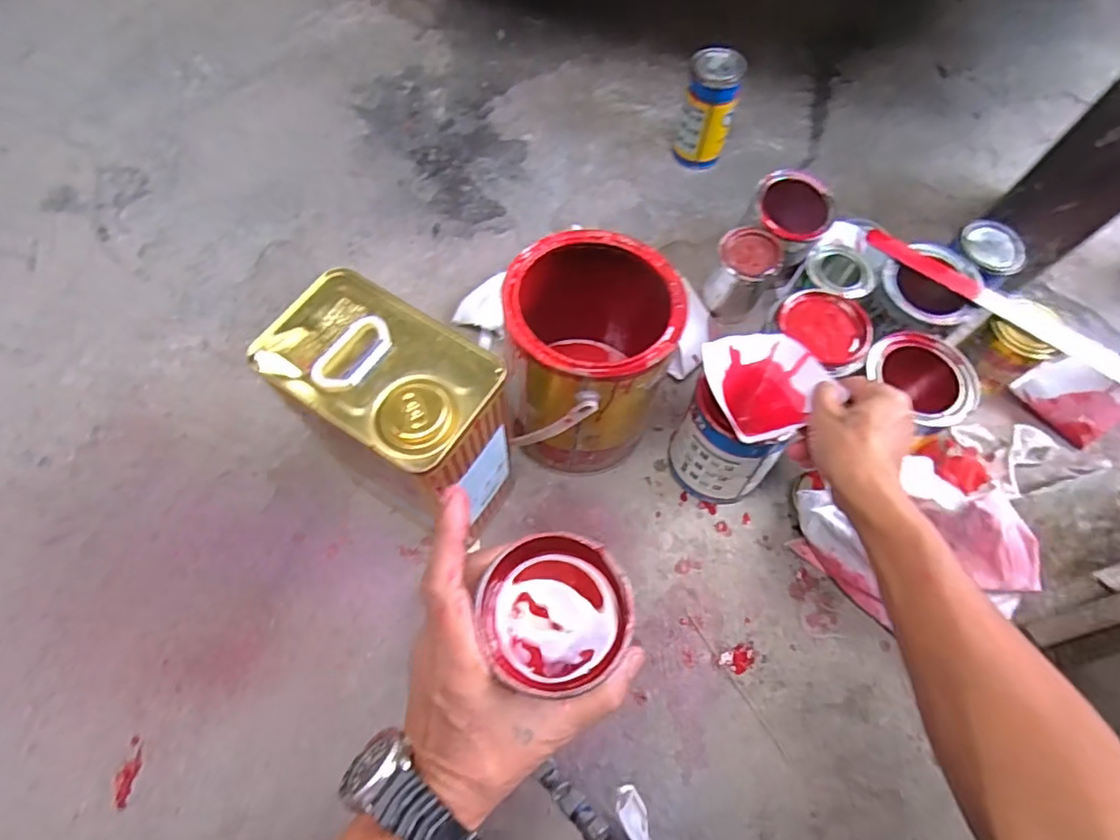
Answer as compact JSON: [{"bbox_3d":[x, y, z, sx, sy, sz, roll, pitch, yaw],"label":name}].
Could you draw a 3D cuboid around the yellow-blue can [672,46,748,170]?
[{"bbox_3d":[0.203,-0.423,0.812,0.069,0.136,0.075,0,68,0],"label":"yellow-blue can"}]

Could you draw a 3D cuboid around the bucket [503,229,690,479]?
[{"bbox_3d":[0.030,-0.063,0.612,0.153,0.215,0.190,2,68,1],"label":"bucket"}]

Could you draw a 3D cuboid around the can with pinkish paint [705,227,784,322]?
[{"bbox_3d":[0.223,-0.178,0.730,0.068,0.102,0.069,0,68,0],"label":"can with pinkish paint"}]

